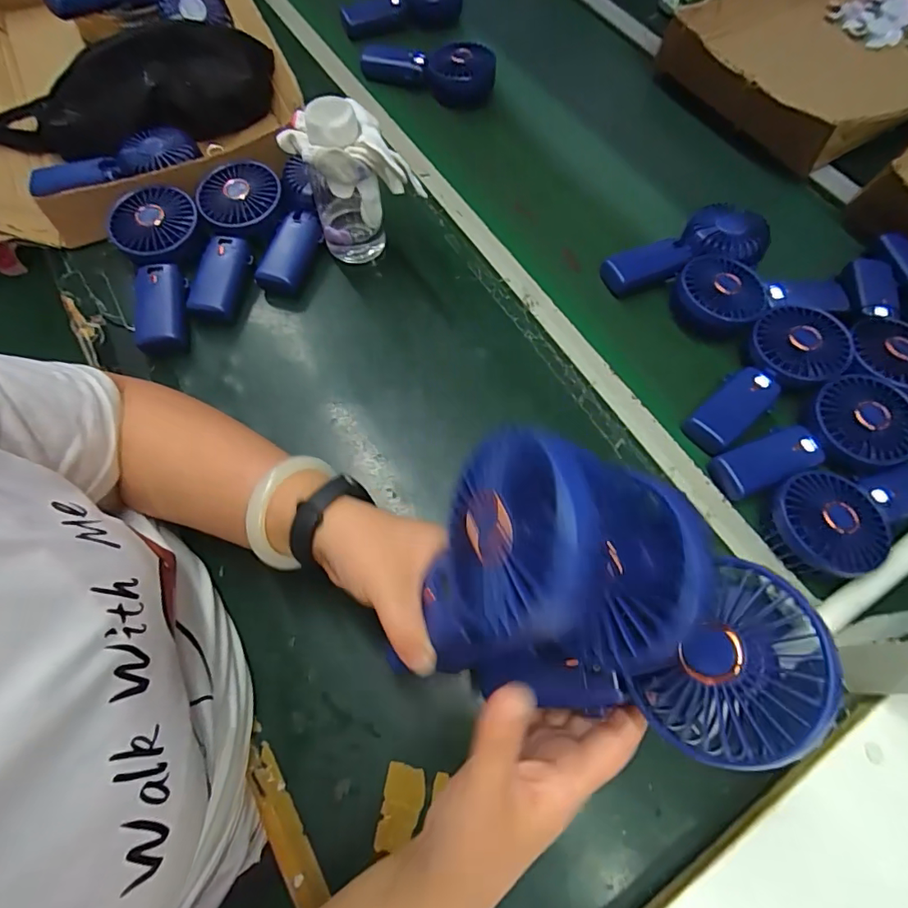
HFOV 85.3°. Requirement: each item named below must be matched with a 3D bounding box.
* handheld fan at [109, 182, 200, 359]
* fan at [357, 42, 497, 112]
[{"bbox_3d":[-0.299,-0.183,0.497,0.073,0.033,0.184,-8,79,-4],"label":"handheld fan"},{"bbox_3d":[-0.035,-0.529,0.681,0.185,0.058,0.062,21,67,8],"label":"fan"}]

